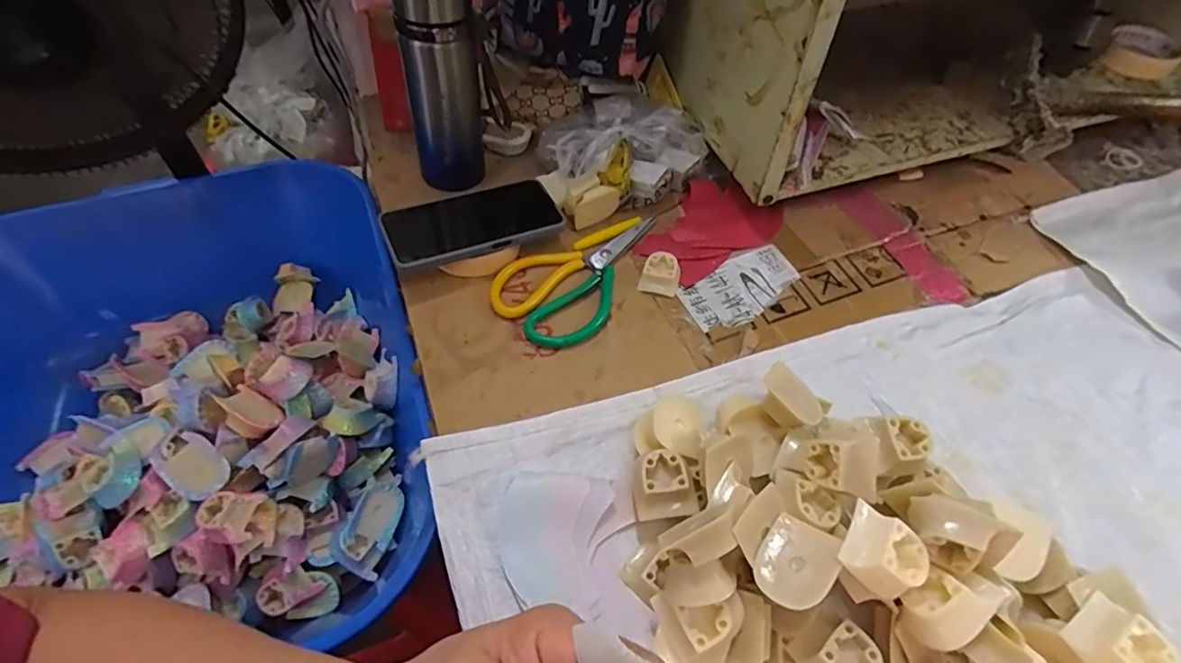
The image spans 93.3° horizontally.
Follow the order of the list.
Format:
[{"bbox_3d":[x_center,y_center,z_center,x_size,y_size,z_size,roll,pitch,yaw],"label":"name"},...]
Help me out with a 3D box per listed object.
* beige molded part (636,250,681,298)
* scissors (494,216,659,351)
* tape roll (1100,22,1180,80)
[{"bbox_3d":[0.069,-0.057,0.535,0.037,0.016,0.041,17,55,11],"label":"beige molded part"},{"bbox_3d":[-0.003,-0.060,0.537,0.103,0.013,0.186,37,61,23],"label":"scissors"},{"bbox_3d":[0.674,-0.342,0.680,0.074,0.024,0.088,33,58,19],"label":"tape roll"}]

